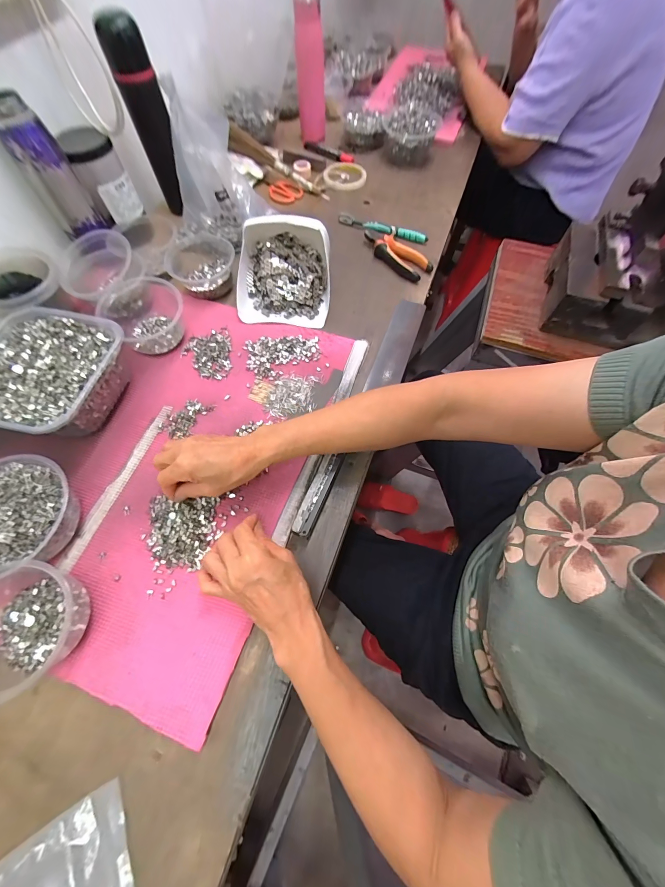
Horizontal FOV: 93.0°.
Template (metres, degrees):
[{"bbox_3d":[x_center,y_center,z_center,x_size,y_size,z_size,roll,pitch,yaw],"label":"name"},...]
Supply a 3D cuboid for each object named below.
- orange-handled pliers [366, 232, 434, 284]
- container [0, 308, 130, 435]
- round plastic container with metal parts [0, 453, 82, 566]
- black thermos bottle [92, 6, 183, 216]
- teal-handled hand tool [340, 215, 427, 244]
[{"bbox_3d":[0.117,-0.360,0.593,0.055,0.021,0.148,-41,73,-18],"label":"orange-handled pliers"},{"bbox_3d":[-0.378,-0.086,0.426,0.170,0.072,0.171,12,65,3],"label":"container"},{"bbox_3d":[-0.363,0.084,0.354,0.141,0.059,0.121,-19,67,-11],"label":"round plastic container with metal parts"},{"bbox_3d":[-0.314,-0.552,0.556,0.063,0.235,0.055,-18,67,-10],"label":"black thermos bottle"},{"bbox_3d":[0.100,-0.435,0.635,0.184,0.014,0.023,18,66,6],"label":"teal-handled hand tool"}]

